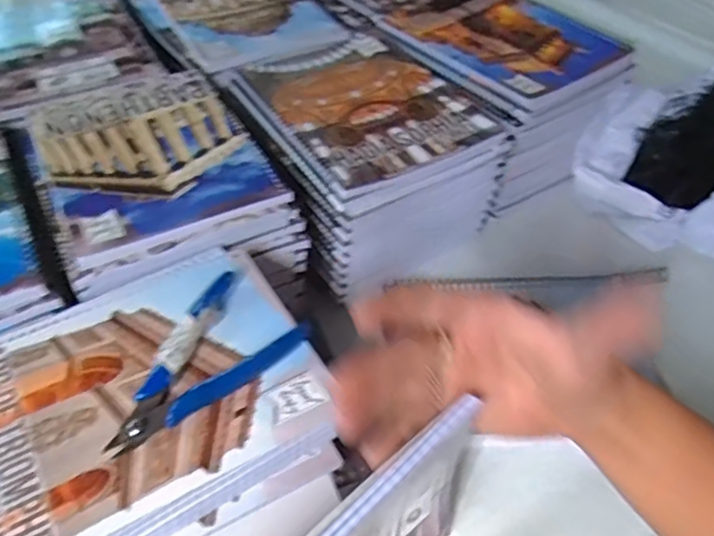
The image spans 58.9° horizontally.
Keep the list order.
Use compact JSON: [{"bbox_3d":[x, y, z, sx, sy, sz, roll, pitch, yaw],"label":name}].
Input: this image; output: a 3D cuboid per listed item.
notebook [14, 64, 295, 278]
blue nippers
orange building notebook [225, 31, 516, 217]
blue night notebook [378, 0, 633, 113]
[{"bbox_3d":[-0.160,-0.088,0.474,0.151,0.006,0.198,-22,51,-21],"label":"notebook"},{"bbox_3d":[-0.084,0.053,0.346,0.064,0.013,0.118,25,51,21],"label":"blue nippers"},{"bbox_3d":[0.008,-0.140,0.520,0.160,0.006,0.193,-23,51,-22],"label":"orange building notebook"},{"bbox_3d":[0.136,-0.217,0.592,0.146,0.011,0.199,-30,54,-26],"label":"blue night notebook"}]

